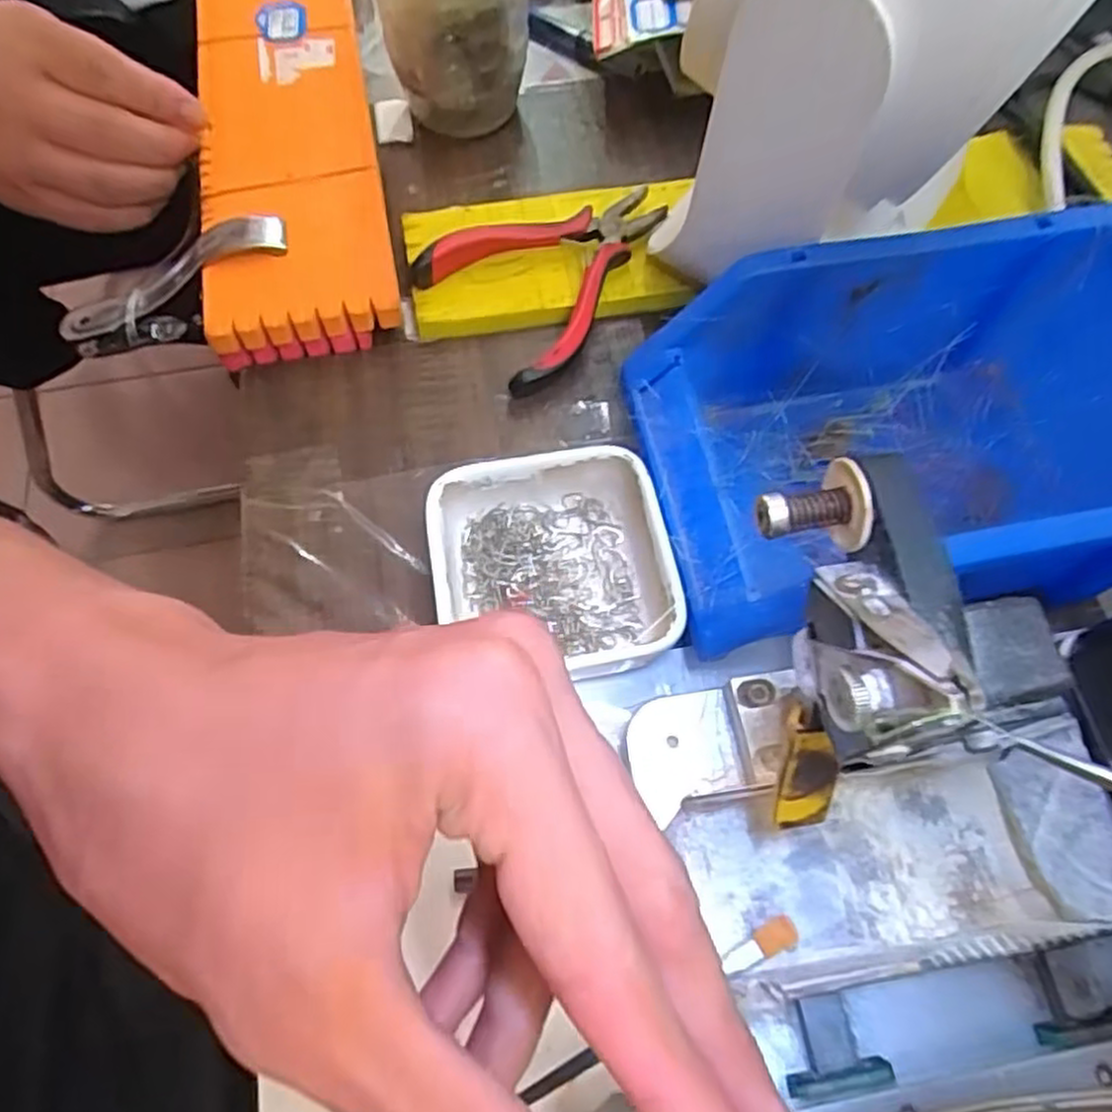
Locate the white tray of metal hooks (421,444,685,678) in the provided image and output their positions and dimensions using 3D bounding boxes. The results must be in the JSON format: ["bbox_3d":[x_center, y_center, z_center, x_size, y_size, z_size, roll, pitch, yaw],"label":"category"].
[{"bbox_3d":[-0.002,0.006,0.276,0.082,0.035,0.078,-8,66,-4],"label":"white tray of metal hooks"}]

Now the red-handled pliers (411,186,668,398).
[{"bbox_3d":[0.005,-0.122,0.332,0.112,0.023,0.072,-27,68,-12],"label":"red-handled pliers"}]

